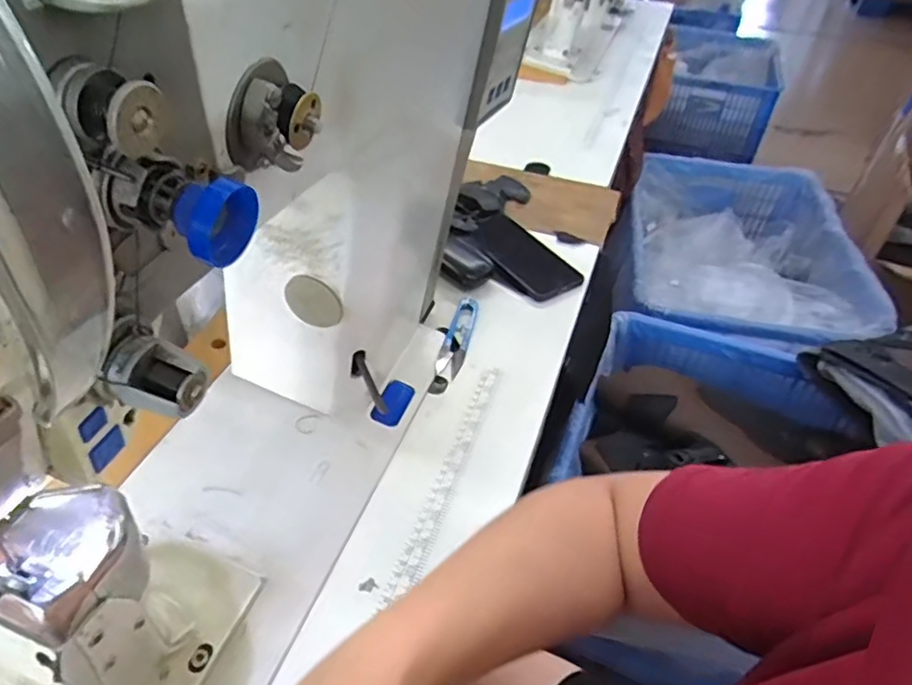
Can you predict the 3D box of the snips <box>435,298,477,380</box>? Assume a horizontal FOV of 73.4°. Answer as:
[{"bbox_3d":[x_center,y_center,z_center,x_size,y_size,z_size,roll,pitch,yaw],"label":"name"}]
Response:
[{"bbox_3d":[0.003,-0.010,0.644,0.026,0.005,0.113,11,43,7],"label":"snips"}]

